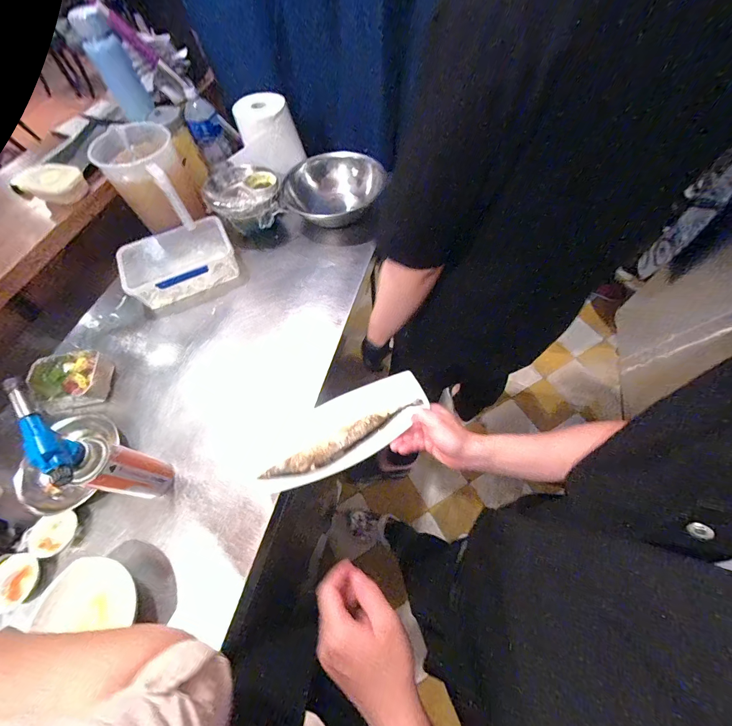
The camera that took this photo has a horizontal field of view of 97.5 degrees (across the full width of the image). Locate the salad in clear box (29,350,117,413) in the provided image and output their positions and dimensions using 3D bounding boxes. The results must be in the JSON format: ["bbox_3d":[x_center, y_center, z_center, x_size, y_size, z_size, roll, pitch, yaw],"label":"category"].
[{"bbox_3d":[-0.595,0.041,0.659,0.138,0.066,0.114,-9,61,-1],"label":"salad in clear box"}]

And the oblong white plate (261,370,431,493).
[{"bbox_3d":[-0.039,0.107,0.494,0.277,0.016,0.100,-28,81,1],"label":"oblong white plate"}]

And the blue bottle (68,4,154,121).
[{"bbox_3d":[-0.579,-0.679,0.736,0.066,0.180,0.062,5,61,7],"label":"blue bottle"}]

